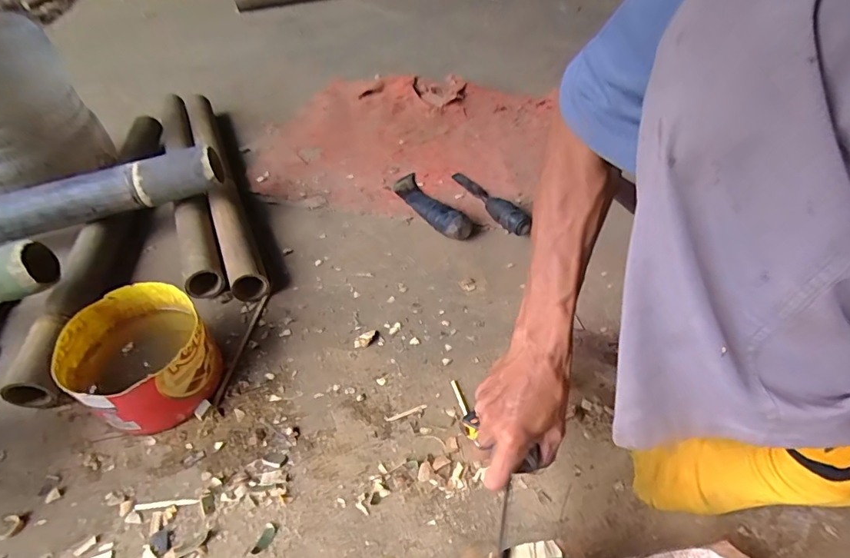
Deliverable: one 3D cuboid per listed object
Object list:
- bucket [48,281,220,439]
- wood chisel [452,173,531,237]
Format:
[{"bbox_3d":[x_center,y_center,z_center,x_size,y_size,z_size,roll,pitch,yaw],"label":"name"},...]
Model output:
[{"bbox_3d":[-0.339,0.099,0.571,0.154,0.095,0.155,-30,52,-23],"label":"bucket"},{"bbox_3d":[0.104,-0.136,0.777,0.037,0.027,0.198,-21,49,-16],"label":"wood chisel"}]

